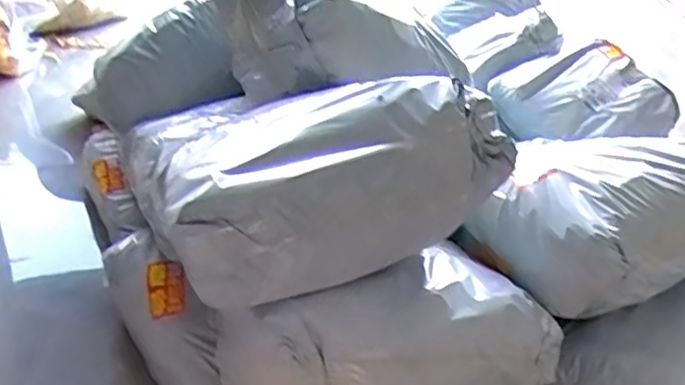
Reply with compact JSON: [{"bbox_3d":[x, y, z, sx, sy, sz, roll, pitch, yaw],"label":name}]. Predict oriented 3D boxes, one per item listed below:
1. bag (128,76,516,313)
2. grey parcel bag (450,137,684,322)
[{"bbox_3d":[-0.029,-0.041,0.758,0.382,0.161,0.268,-11,39,-28],"label":"bag"},{"bbox_3d":[0.372,0.029,0.901,0.348,0.163,0.223,-9,37,-26],"label":"grey parcel bag"}]

